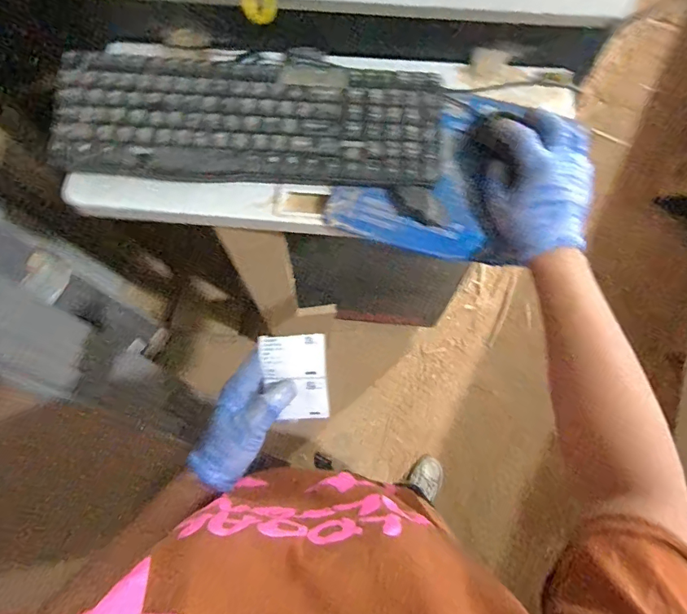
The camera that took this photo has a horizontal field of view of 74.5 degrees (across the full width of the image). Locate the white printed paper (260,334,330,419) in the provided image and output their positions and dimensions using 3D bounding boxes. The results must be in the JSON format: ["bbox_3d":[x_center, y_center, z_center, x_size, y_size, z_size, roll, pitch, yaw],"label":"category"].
[{"bbox_3d":[-0.048,0.068,0.439,0.063,0.005,0.080,-2,90,5],"label":"white printed paper"}]

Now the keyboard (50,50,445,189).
[{"bbox_3d":[-0.094,-0.197,0.468,0.394,0.036,0.141,1,70,1],"label":"keyboard"}]

